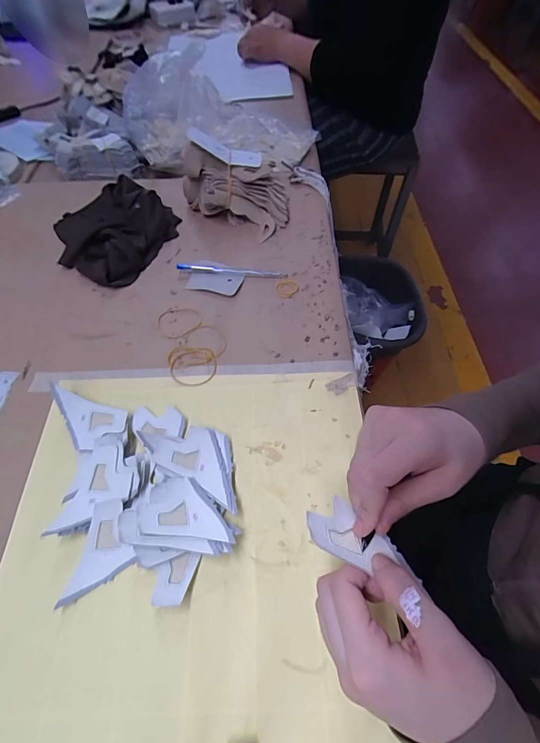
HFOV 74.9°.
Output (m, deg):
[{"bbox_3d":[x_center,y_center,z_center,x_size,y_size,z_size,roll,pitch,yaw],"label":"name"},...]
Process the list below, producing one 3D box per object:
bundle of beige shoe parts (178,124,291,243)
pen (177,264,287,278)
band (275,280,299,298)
[{"bbox_3d":[-0.045,-0.264,0.496,0.154,0.080,0.092,22,61,12],"label":"bundle of beige shoe parts"},{"bbox_3d":[-0.049,-0.129,0.456,0.138,0.014,0.012,3,58,2],"label":"pen"},{"bbox_3d":[0.022,-0.107,0.450,0.032,0.004,0.025,-23,61,-14],"label":"band"}]

